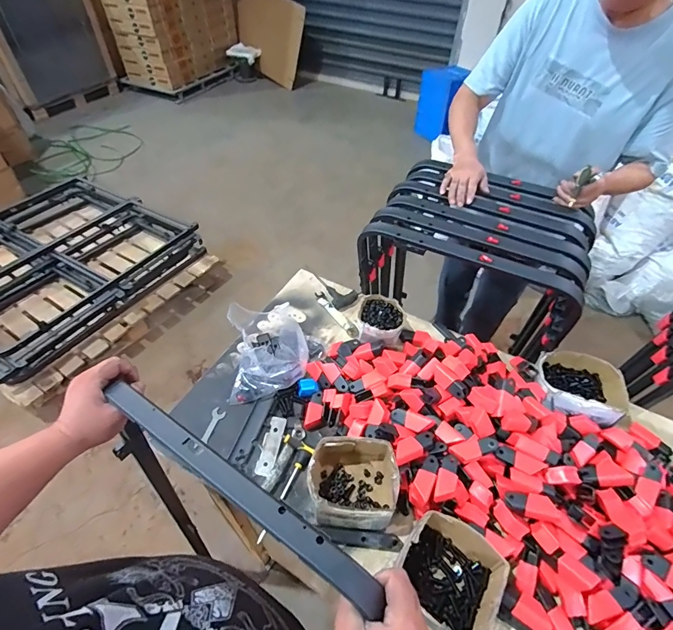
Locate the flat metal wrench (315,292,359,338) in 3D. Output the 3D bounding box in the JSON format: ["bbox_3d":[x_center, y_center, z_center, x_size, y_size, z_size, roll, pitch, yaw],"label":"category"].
[{"bbox_3d":[-0.001,-0.005,1.026,0.033,0.015,0.178,-26,54,-23],"label":"flat metal wrench"}]

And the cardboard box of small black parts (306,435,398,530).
[{"bbox_3d":[0.030,0.303,0.709,0.157,0.080,0.150,0,48,-3],"label":"cardboard box of small black parts"}]

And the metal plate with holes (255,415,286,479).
[{"bbox_3d":[-0.134,0.265,0.785,0.039,0.008,0.121,9,48,6],"label":"metal plate with holes"}]

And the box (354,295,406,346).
[{"bbox_3d":[0.110,0.020,0.975,0.118,0.064,0.142,1,48,-2],"label":"box"}]

